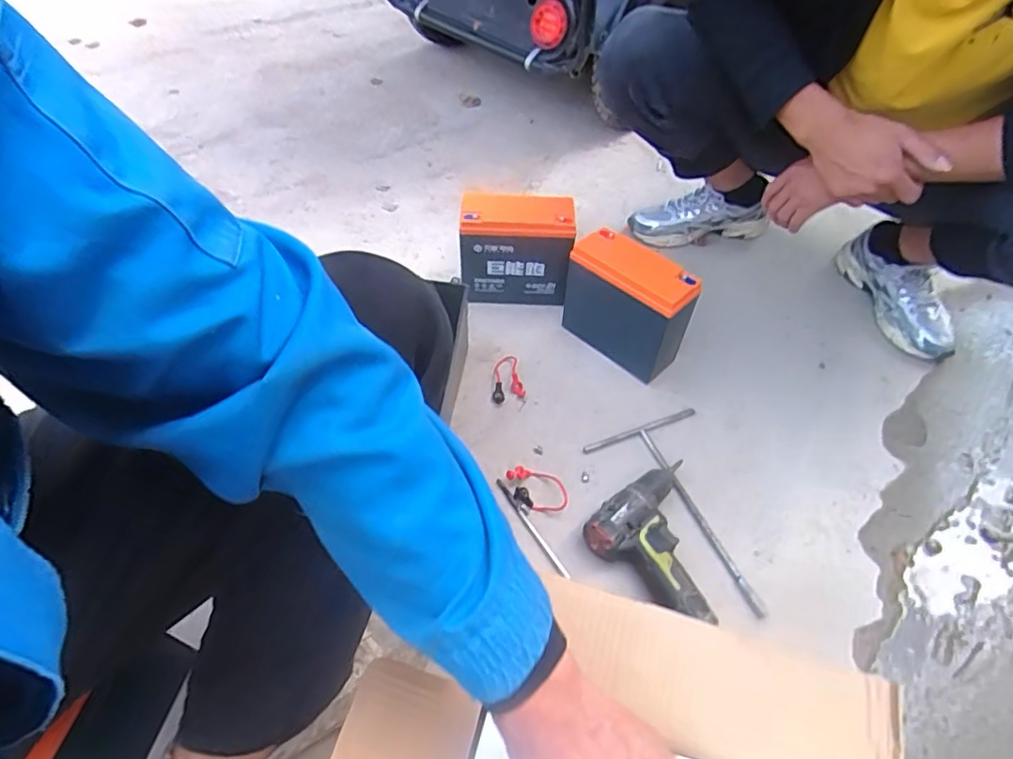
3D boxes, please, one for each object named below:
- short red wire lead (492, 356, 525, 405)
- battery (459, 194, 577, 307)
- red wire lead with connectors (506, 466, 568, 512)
[{"bbox_3d":[0.004,0.000,0.879,0.047,0.022,0.088,2,49,3],"label":"short red wire lead"},{"bbox_3d":[0.018,-0.203,0.953,0.180,0.195,0.078,5,52,4],"label":"battery"},{"bbox_3d":[0.040,0.145,0.752,0.081,0.012,0.056,3,49,4],"label":"red wire lead with connectors"}]

